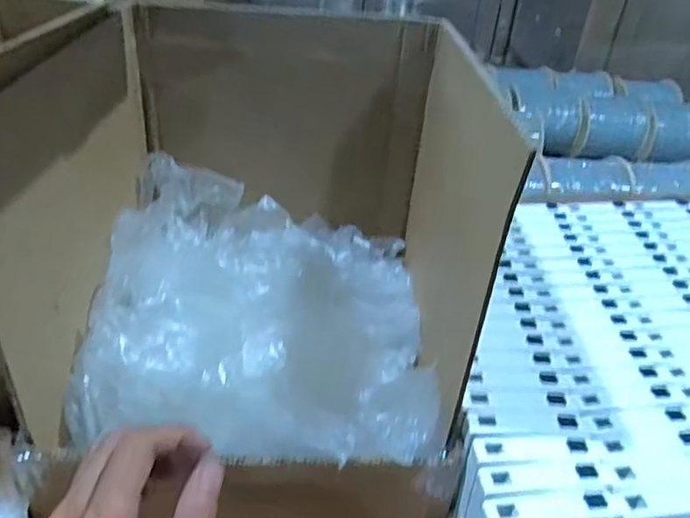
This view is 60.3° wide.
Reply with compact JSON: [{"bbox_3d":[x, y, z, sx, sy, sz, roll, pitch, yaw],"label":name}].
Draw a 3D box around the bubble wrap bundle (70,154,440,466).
[{"bbox_3d":[-0.067,0.036,0.518,0.270,0.089,0.303,4,35,-1],"label":"bubble wrap bundle"}]

